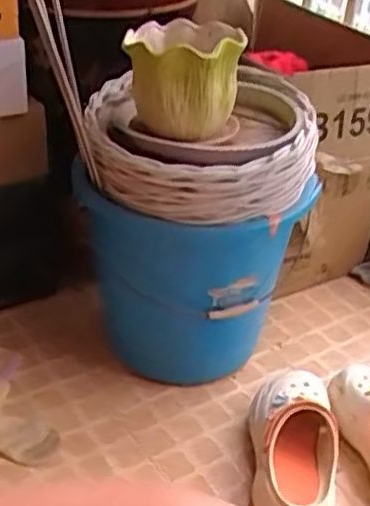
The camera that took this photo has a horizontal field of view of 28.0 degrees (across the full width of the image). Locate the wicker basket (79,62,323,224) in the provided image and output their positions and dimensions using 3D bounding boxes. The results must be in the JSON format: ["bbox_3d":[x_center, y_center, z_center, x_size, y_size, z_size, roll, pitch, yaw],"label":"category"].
[{"bbox_3d":[0.023,-0.149,1.034,0.311,0.124,0.253,-2,33,-9],"label":"wicker basket"}]

